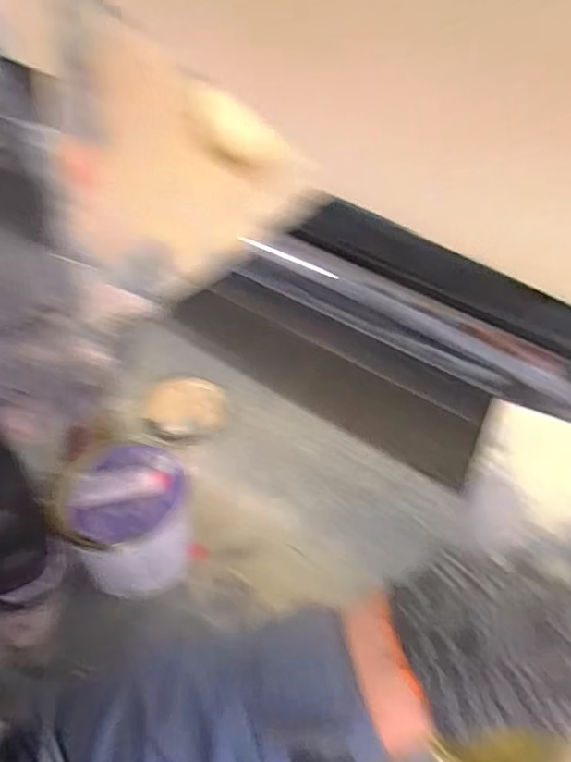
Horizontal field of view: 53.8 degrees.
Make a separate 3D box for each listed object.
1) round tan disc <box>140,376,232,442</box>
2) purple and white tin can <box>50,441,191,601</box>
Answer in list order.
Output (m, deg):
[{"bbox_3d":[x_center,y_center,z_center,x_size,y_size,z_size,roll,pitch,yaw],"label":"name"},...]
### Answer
[{"bbox_3d":[-0.166,0.045,0.963,0.137,0.017,0.128,-1,46,1],"label":"round tan disc"},{"bbox_3d":[-0.205,0.180,0.738,0.164,0.141,0.156,-1,46,1],"label":"purple and white tin can"}]

